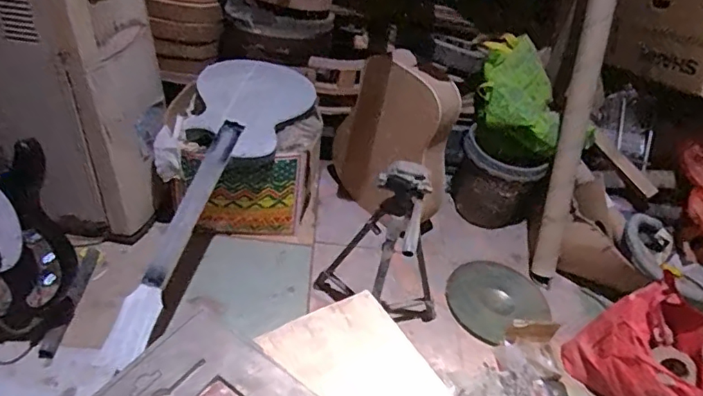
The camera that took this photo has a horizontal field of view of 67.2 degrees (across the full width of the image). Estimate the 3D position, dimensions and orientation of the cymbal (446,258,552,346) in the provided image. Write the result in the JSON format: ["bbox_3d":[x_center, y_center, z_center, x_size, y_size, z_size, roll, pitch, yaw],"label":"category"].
[{"bbox_3d":[0.424,0.286,1.527,0.291,0.055,0.273,7,41,-6],"label":"cymbal"}]

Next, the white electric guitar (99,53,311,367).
[{"bbox_3d":[-0.347,-0.042,1.290,0.299,0.103,0.949,11,51,8],"label":"white electric guitar"}]

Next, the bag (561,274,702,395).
[{"bbox_3d":[0.693,0.384,1.266,0.173,0.307,0.285,-16,47,-28],"label":"bag"}]

